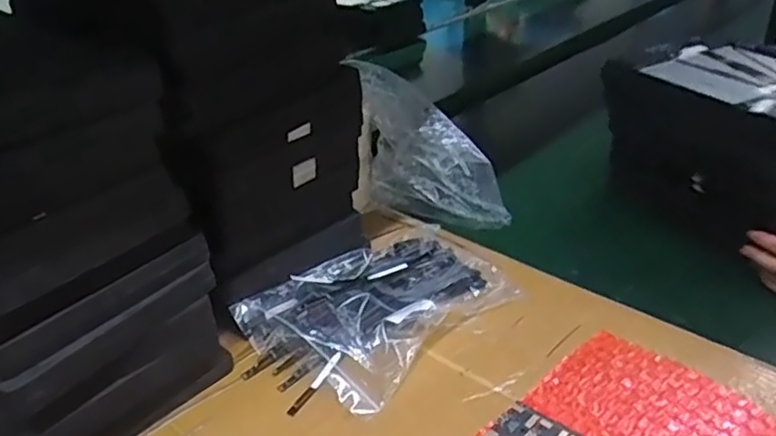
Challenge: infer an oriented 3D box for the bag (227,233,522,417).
[{"bbox_3d":[-0.005,0.070,0.550,0.228,0.032,0.139,-28,39,-35],"label":"bag"}]

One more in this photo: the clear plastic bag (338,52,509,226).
[{"bbox_3d":[0.034,-0.060,0.657,0.177,0.157,0.042,18,36,33],"label":"clear plastic bag"}]

